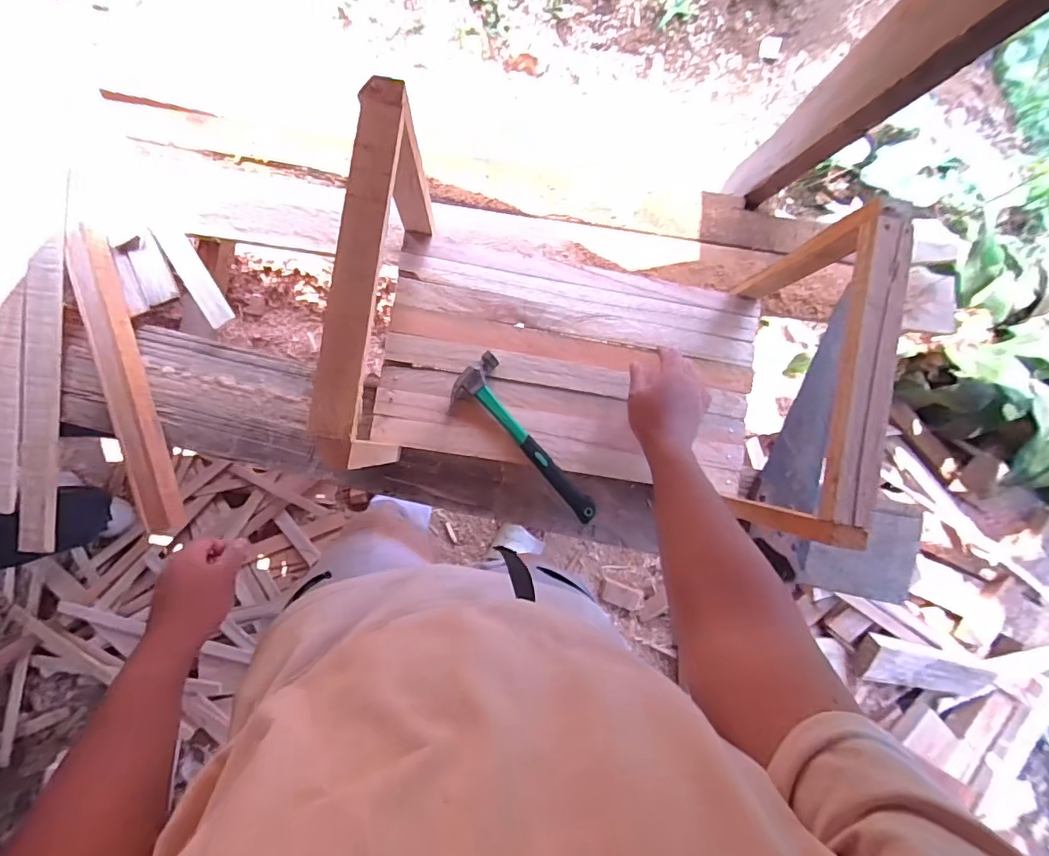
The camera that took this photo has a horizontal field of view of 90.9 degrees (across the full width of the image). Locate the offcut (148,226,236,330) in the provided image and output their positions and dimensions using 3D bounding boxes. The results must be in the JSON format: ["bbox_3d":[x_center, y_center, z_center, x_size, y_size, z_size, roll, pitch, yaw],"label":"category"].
[{"bbox_3d":[-0.443,-0.205,0.695,0.035,0.015,0.151,-32,90,-5],"label":"offcut"}]

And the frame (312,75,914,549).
[{"bbox_3d":[0.077,-0.095,0.603,0.507,0.305,0.331,9,87,-4],"label":"frame"}]

